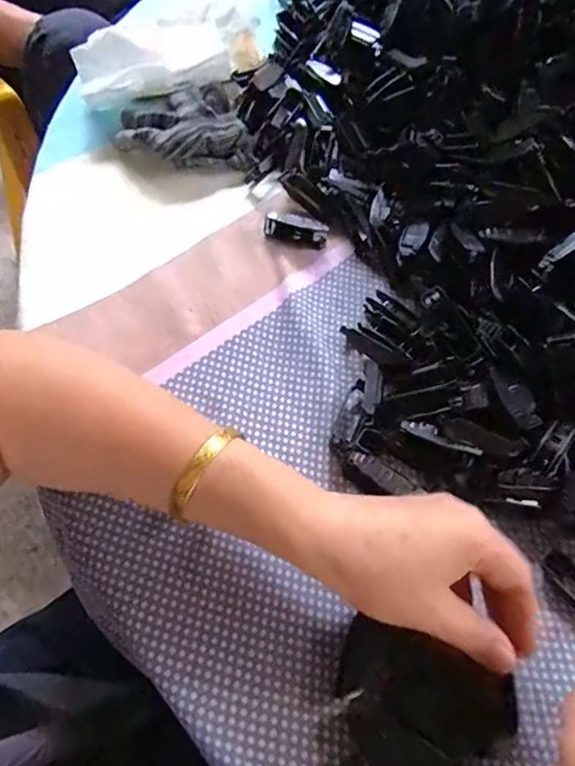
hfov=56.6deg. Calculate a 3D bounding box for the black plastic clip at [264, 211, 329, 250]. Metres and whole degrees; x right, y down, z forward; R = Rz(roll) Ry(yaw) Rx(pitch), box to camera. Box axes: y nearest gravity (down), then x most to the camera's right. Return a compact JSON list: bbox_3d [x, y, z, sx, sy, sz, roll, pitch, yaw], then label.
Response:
[{"bbox_3d":[0.006,-0.116,0.407,0.047,0.014,0.015,15,61,5],"label":"black plastic clip"}]

